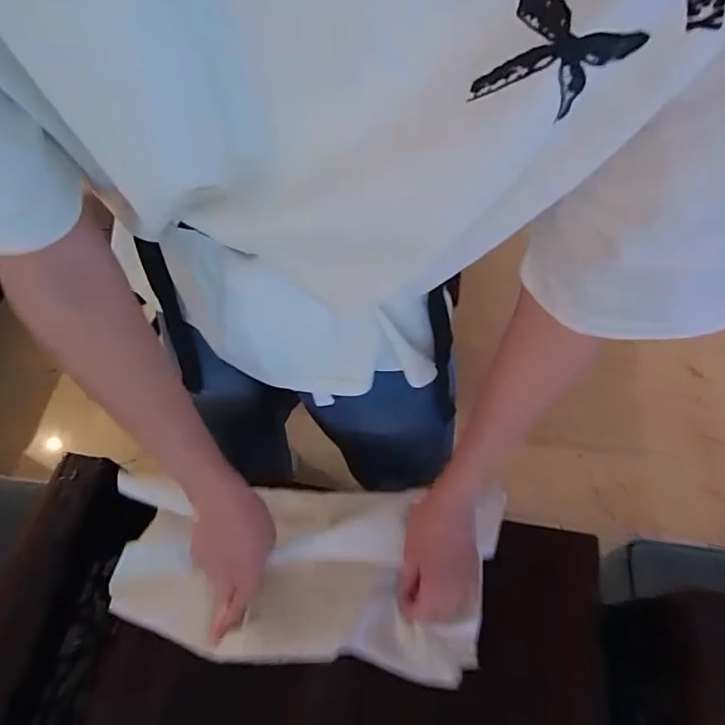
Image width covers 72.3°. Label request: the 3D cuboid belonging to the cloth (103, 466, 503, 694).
[{"bbox_3d":[-0.065,0.201,0.497,0.393,0.030,0.171,4,60,5],"label":"cloth"}]

